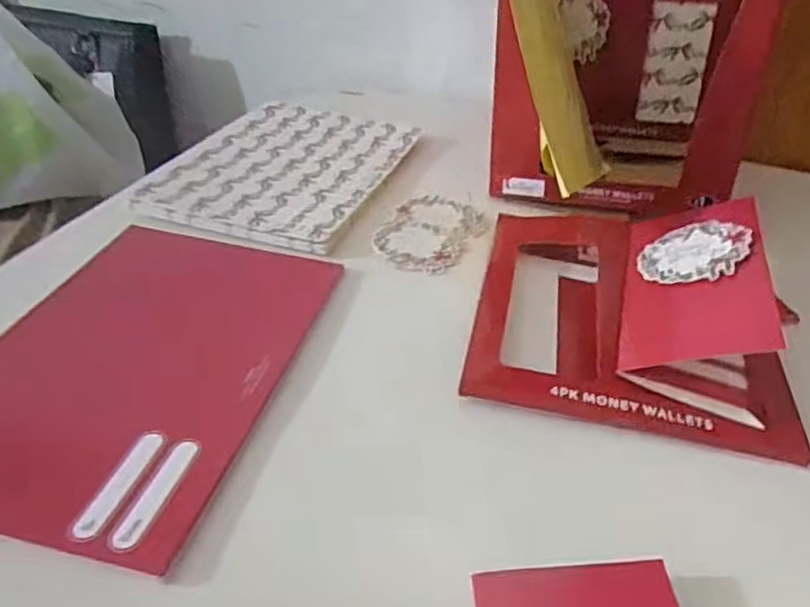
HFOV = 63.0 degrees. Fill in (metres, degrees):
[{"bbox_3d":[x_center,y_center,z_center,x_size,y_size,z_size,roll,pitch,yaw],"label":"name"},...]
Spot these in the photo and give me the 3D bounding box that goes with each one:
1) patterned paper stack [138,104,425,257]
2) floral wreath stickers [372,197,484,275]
[{"bbox_3d":[-0.106,-0.129,0.612,0.182,0.011,0.263,14,38,12],"label":"patterned paper stack"},{"bbox_3d":[0.021,-0.061,0.549,0.075,0.004,0.122,19,37,20],"label":"floral wreath stickers"}]

